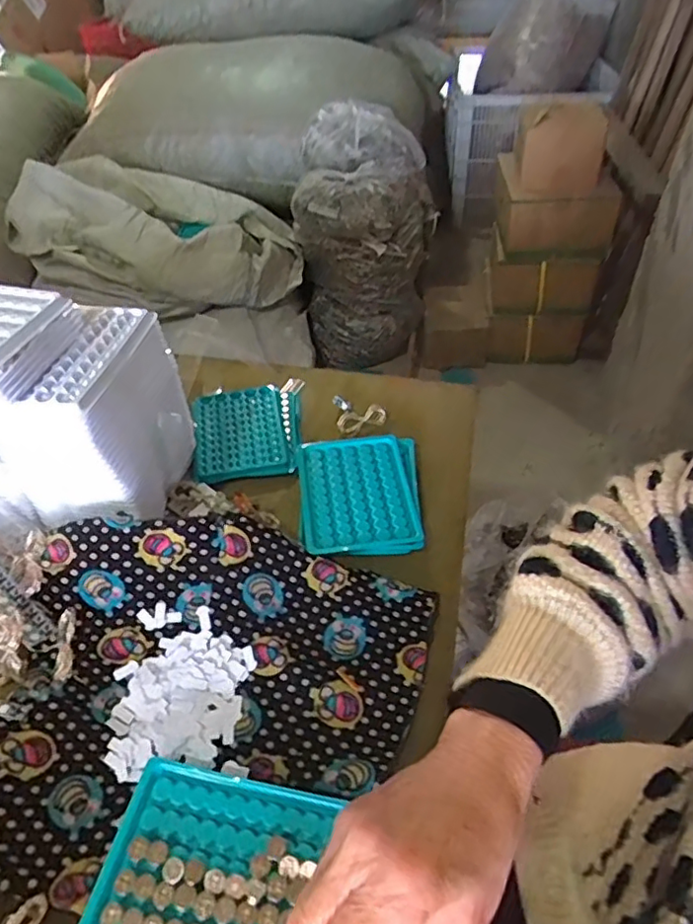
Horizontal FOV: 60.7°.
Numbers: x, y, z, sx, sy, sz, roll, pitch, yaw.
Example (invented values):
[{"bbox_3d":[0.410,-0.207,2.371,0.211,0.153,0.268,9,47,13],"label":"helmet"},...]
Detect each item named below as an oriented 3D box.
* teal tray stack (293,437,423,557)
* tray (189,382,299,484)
[{"bbox_3d":[0.011,0.027,0.534,0.110,0.018,0.137,-2,44,0],"label":"teal tray stack"},{"bbox_3d":[-0.101,-0.034,0.603,0.104,0.017,0.133,-9,45,-7],"label":"tray"}]

